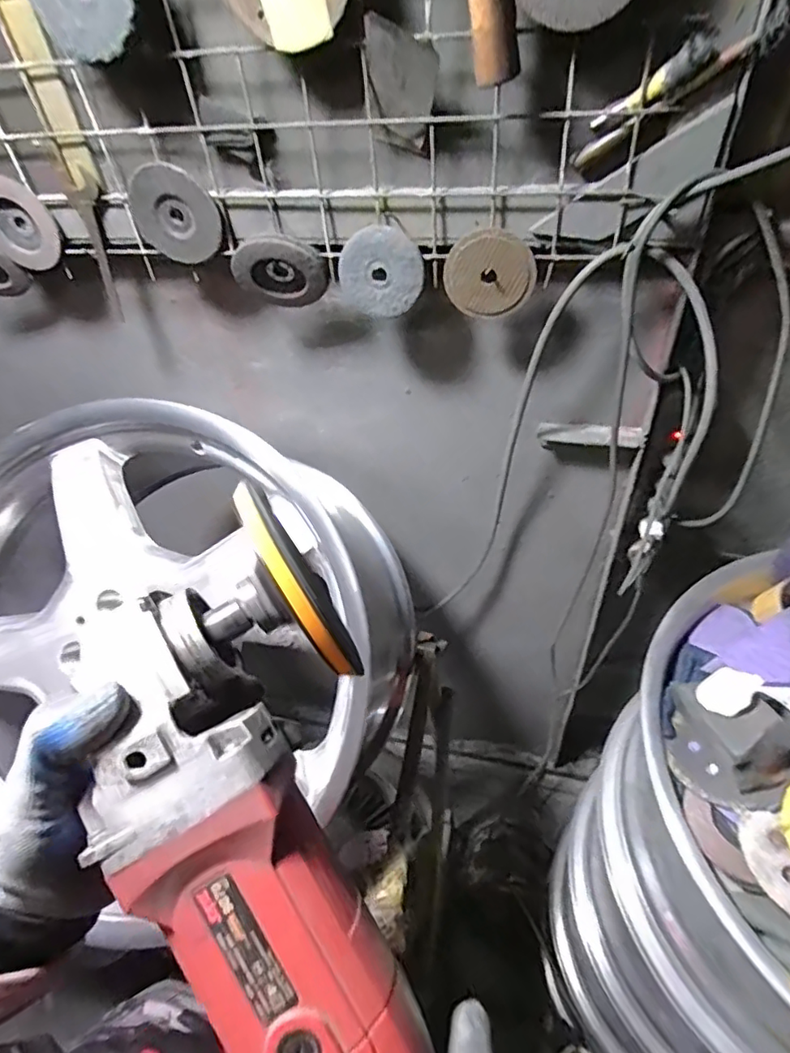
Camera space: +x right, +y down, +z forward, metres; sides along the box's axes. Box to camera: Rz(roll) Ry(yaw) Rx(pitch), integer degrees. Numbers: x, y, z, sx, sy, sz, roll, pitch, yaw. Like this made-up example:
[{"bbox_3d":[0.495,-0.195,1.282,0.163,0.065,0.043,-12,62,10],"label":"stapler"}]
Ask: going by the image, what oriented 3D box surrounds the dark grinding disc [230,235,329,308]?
[{"bbox_3d":[-0.124,-0.269,0.621,0.105,0.095,0.016,-9,70,48],"label":"dark grinding disc"}]

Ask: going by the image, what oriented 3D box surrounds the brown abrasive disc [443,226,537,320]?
[{"bbox_3d":[0.094,-0.249,0.575,0.085,0.083,0.020,9,48,15],"label":"brown abrasive disc"}]

